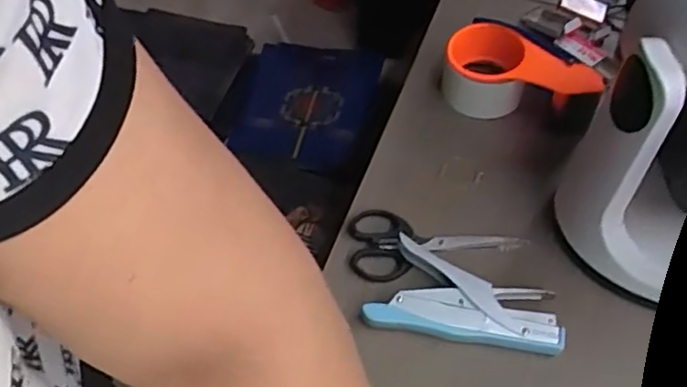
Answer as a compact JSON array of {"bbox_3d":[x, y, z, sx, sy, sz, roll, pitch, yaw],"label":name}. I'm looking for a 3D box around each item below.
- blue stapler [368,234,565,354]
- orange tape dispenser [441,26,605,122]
[{"bbox_3d":[0.095,0.080,0.504,0.144,0.025,0.070,9,53,4],"label":"blue stapler"},{"bbox_3d":[0.169,-0.114,0.634,0.147,0.059,0.071,17,54,9],"label":"orange tape dispenser"}]

